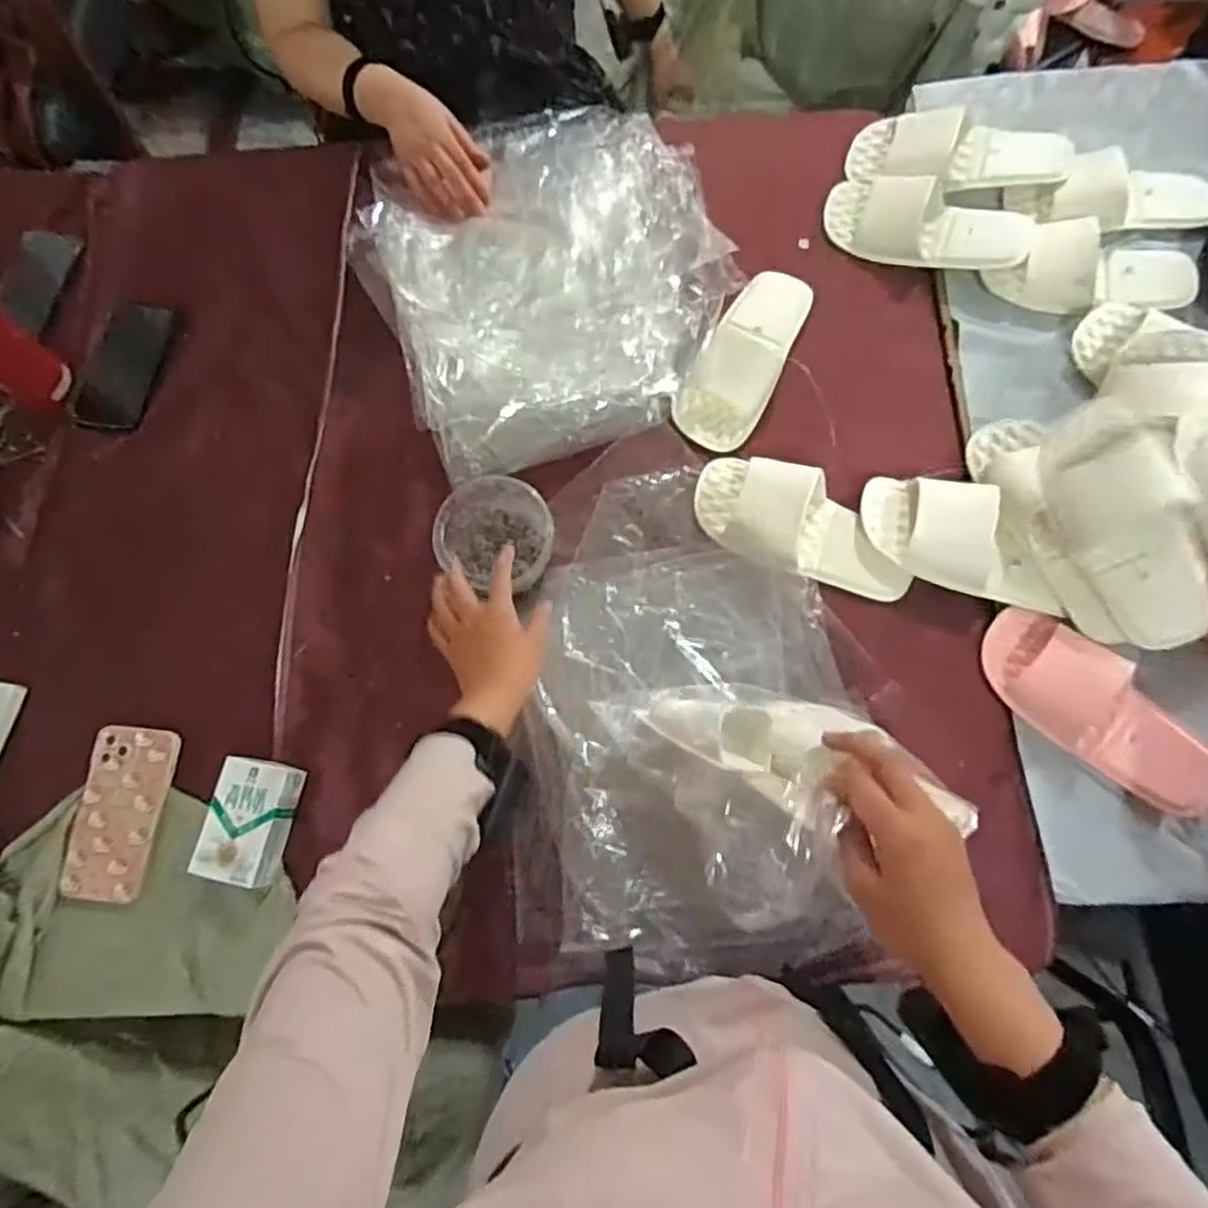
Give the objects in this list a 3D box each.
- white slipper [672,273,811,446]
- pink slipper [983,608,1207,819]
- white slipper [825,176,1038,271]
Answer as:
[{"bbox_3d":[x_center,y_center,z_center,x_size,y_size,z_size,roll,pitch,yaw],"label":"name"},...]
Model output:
[{"bbox_3d":[0.158,-0.277,0.798,0.089,0.039,0.226,27,77,9],"label":"white slipper"},{"bbox_3d":[0.480,0.099,0.696,0.237,0.051,0.096,38,79,11],"label":"pink slipper"},{"bbox_3d":[0.368,-0.435,0.831,0.226,0.059,0.084,21,76,8],"label":"white slipper"}]

